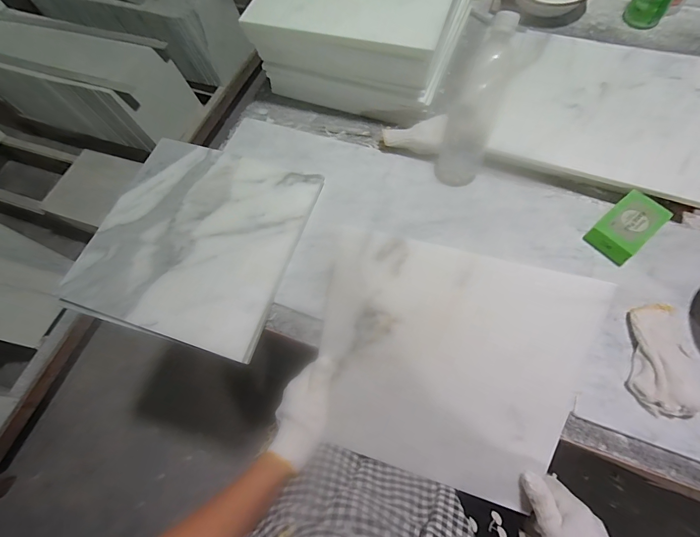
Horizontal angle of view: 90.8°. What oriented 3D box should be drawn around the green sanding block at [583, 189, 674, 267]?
[{"bbox_3d":[0.383,-0.057,0.476,0.101,0.027,0.060,-39,68,-11],"label":"green sanding block"}]

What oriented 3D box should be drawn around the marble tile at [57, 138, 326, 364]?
[{"bbox_3d":[-0.227,-0.050,0.517,0.296,0.021,0.298,16,69,8],"label":"marble tile"}]

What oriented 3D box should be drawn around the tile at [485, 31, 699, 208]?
[{"bbox_3d":[0.408,-0.263,0.553,0.306,0.012,0.306,19,69,12],"label":"tile"}]

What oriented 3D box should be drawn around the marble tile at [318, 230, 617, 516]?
[{"bbox_3d":[0.109,0.126,0.429,0.297,0.020,0.295,14,103,12],"label":"marble tile"}]

